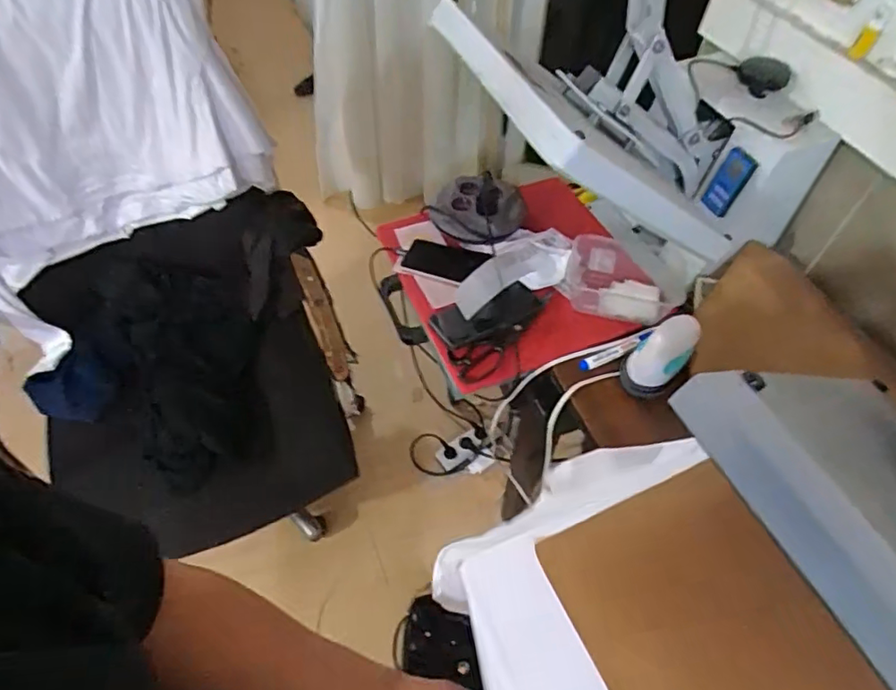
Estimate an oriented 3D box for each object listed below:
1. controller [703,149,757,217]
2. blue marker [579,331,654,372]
[{"bbox_3d":[0.438,-0.251,0.886,0.014,0.097,0.045,-23,59,-43],"label":"controller"},{"bbox_3d":[0.253,0.010,0.847,0.118,0.012,0.020,-25,57,-4],"label":"blue marker"}]

